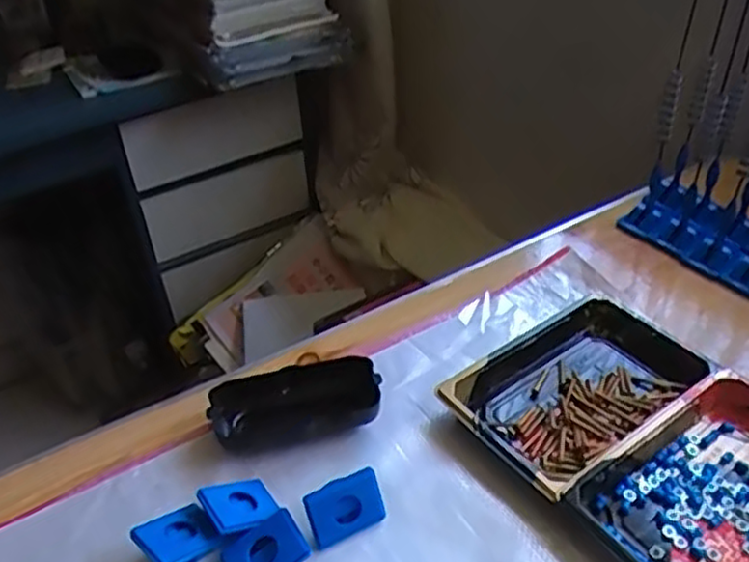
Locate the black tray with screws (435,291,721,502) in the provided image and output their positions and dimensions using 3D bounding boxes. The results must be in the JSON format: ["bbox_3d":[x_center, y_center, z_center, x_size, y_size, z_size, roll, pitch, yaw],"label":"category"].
[{"bbox_3d":[0.136,0.070,0.481,0.160,0.020,0.108,-26,43,-25],"label":"black tray with screws"}]

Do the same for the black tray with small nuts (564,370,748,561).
[{"bbox_3d":[0.200,0.117,0.410,0.161,0.026,0.105,-26,43,-26],"label":"black tray with small nuts"}]

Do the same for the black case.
[{"bbox_3d":[-0.052,0.082,0.482,0.108,0.027,0.053,-10,38,-8],"label":"black case"}]

